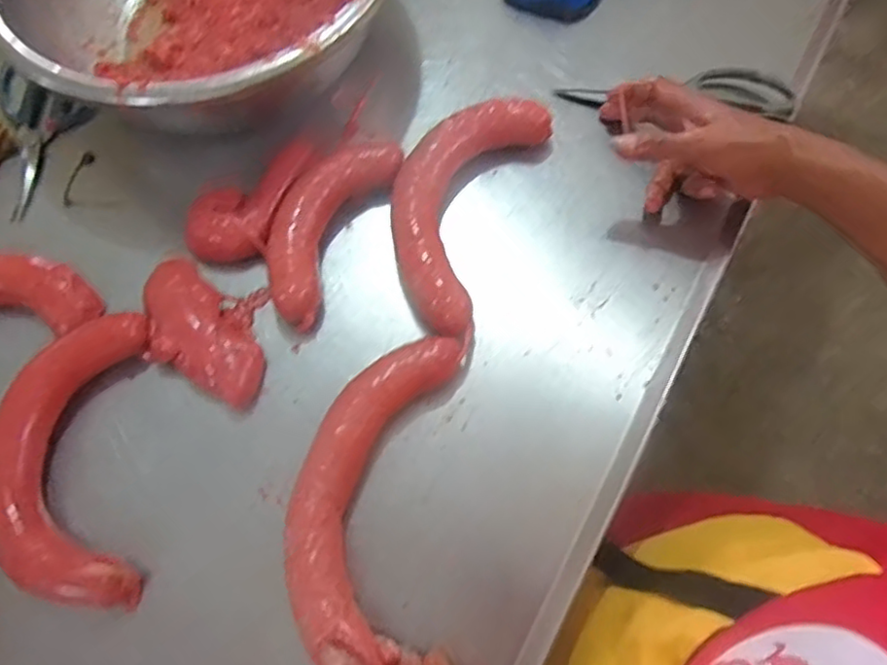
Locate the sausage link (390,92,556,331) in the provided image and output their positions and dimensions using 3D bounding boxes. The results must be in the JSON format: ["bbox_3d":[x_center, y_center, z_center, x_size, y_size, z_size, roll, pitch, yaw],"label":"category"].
[{"bbox_3d":[0.008,-0.107,0.537,0.099,0.039,0.213,21,72,7],"label":"sausage link"}]

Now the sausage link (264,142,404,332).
[{"bbox_3d":[-0.104,-0.089,0.531,0.072,0.040,0.167,24,72,8],"label":"sausage link"}]

